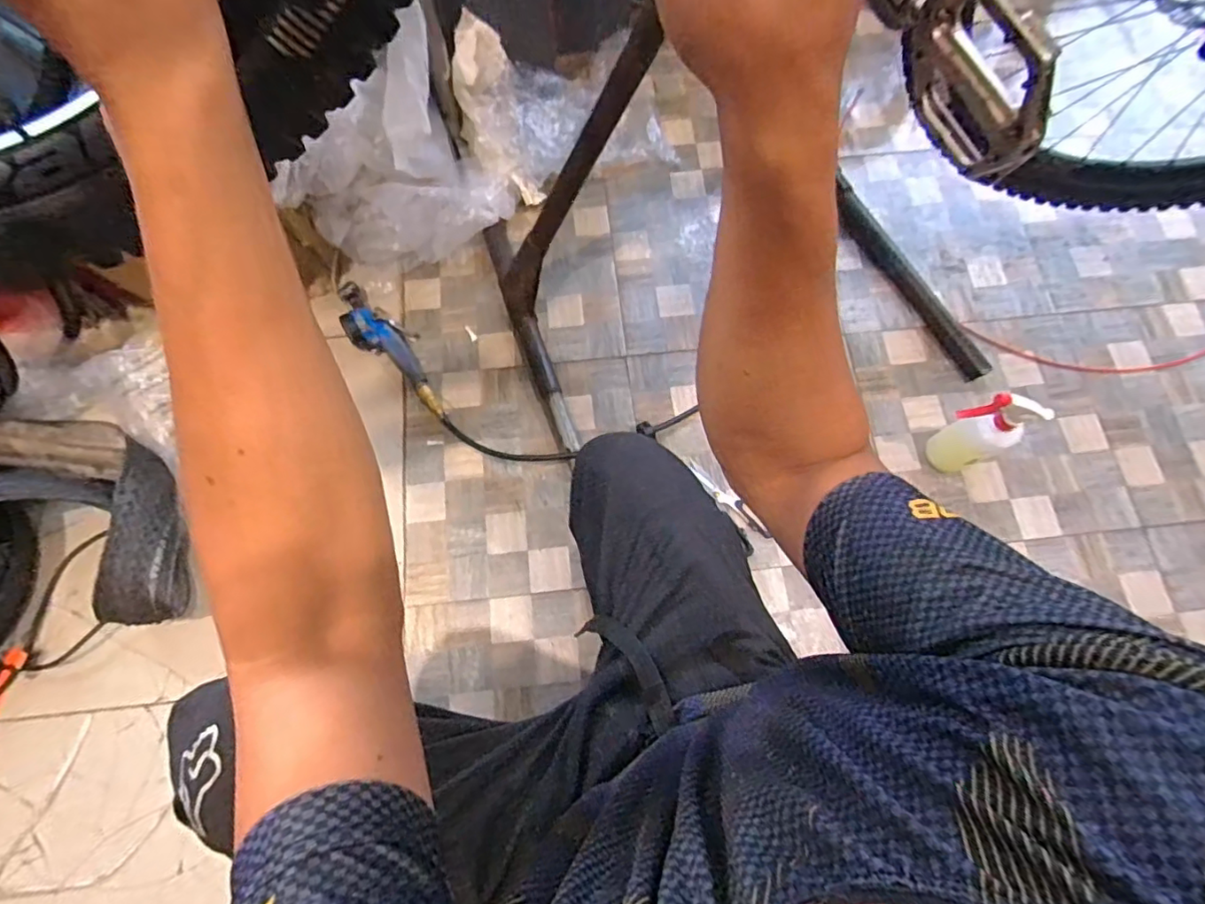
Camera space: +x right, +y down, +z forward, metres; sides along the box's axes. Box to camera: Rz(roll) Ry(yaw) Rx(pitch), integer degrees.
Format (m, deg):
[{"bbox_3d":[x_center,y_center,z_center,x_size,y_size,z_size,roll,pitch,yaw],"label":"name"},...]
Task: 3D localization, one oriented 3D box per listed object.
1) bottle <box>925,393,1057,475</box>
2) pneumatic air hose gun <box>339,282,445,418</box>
[{"bbox_3d":[0.583,-0.031,0.889,0.094,0.219,0.073,-22,73,-8],"label":"bottle"},{"bbox_3d":[-0.372,-0.193,1.024,0.322,0.057,0.085,39,76,11],"label":"pneumatic air hose gun"}]

